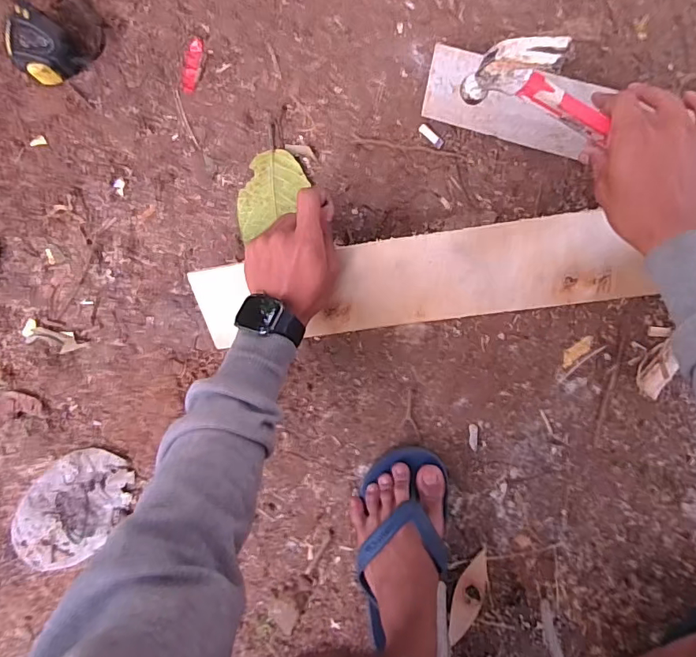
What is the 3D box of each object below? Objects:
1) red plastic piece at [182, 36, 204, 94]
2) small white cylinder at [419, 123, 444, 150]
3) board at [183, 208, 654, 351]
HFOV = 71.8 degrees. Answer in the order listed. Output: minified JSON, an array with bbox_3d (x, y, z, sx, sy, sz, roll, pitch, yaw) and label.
[{"bbox_3d":[-0.180,-0.303,0.553,0.021,0.004,0.059,14,95,6],"label":"red plastic piece"},{"bbox_3d":[0.091,-0.211,0.527,0.032,0.005,0.010,43,98,3],"label":"small white cylinder"},{"bbox_3d":[0.070,-0.045,0.511,0.456,0.018,0.108,-7,123,7],"label":"board"}]

